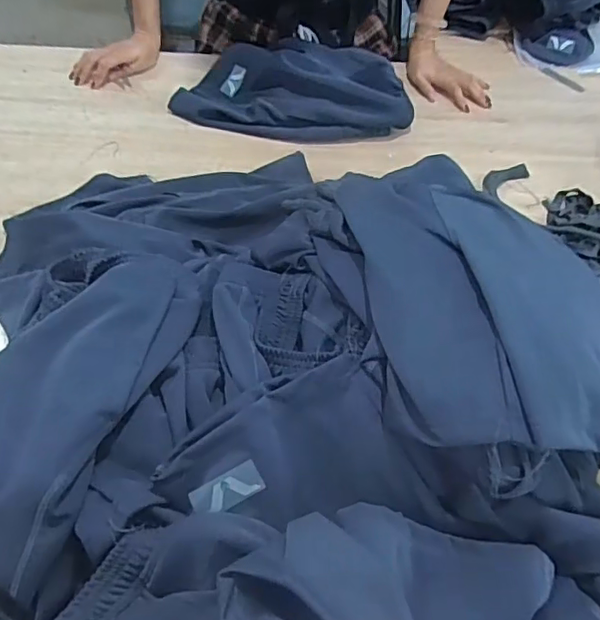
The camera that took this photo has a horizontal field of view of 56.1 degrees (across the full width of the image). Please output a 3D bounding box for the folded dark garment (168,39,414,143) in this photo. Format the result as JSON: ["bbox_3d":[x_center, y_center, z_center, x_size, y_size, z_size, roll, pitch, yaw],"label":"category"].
[{"bbox_3d":[-0.013,-0.375,0.942,0.385,0.072,0.197,1,52,-3],"label":"folded dark garment"}]

